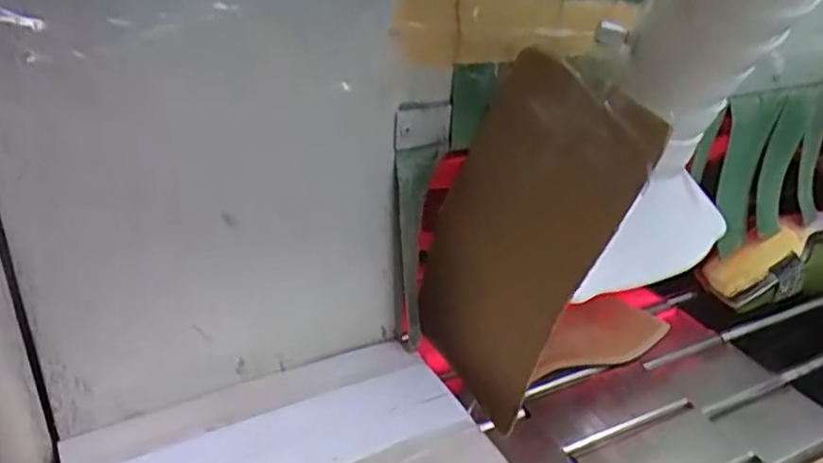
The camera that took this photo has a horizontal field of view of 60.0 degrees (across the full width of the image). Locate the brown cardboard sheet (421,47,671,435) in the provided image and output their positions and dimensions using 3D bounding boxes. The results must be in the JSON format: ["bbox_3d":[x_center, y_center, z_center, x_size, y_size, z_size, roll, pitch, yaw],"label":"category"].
[{"bbox_3d":[0.073,-0.004,0.474,0.021,0.219,0.127,-12,45,-38],"label":"brown cardboard sheet"}]

